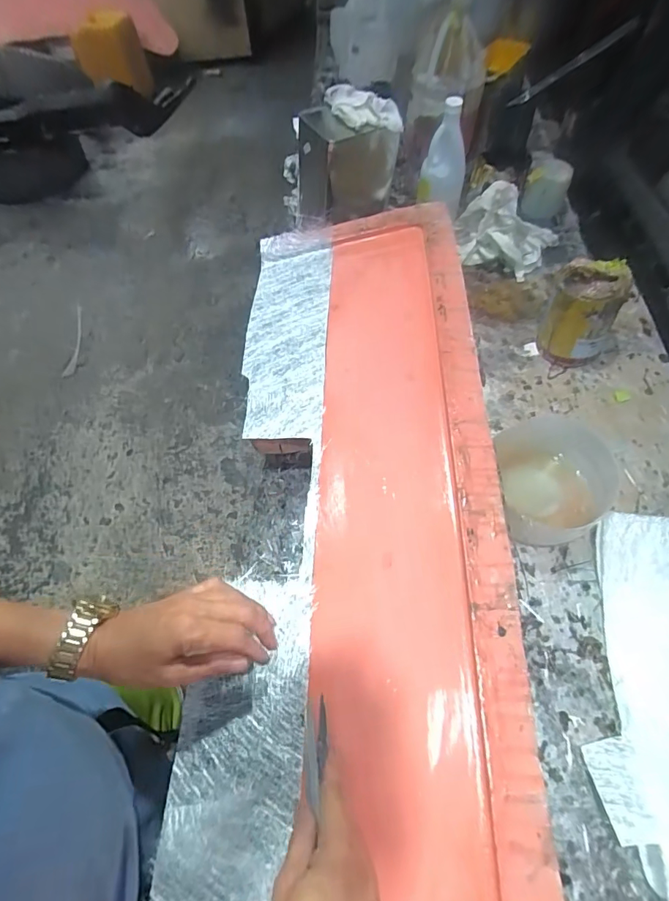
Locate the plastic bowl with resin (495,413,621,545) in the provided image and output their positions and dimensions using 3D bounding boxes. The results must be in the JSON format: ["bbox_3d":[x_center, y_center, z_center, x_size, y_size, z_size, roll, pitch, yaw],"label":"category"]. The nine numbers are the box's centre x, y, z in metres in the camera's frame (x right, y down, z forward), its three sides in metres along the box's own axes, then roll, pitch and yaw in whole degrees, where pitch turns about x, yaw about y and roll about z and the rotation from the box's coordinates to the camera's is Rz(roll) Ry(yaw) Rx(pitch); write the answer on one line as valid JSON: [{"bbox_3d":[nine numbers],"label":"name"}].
[{"bbox_3d":[0.302,0.046,0.618,0.147,0.072,0.172,8,61,7],"label":"plastic bowl with resin"}]

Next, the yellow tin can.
[{"bbox_3d":[0.400,-0.221,0.740,0.102,0.142,0.102,-1,60,2],"label":"yellow tin can"}]

